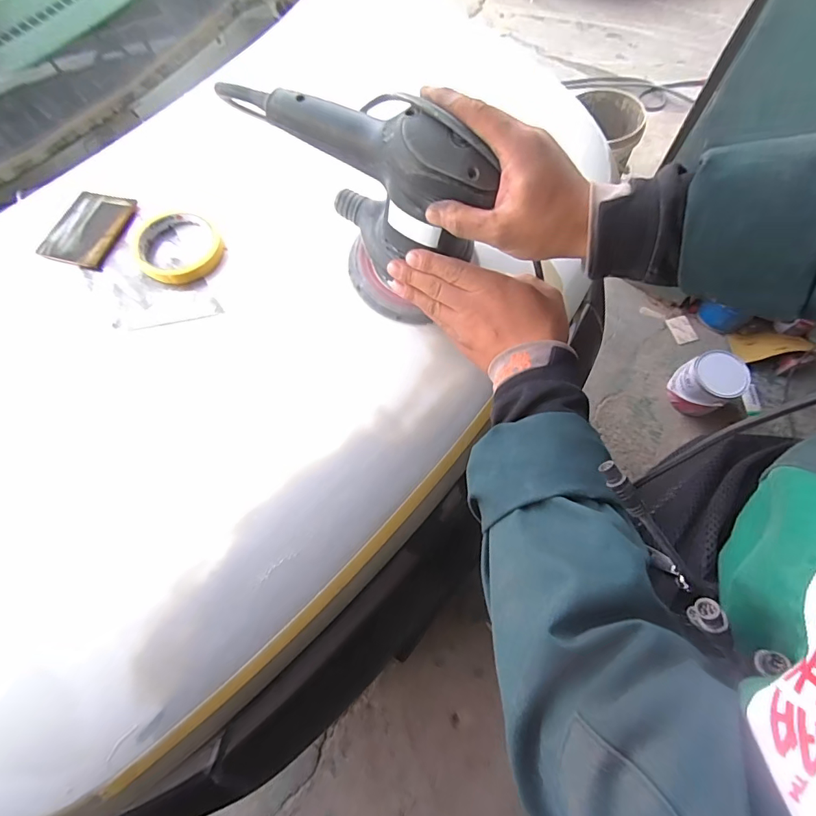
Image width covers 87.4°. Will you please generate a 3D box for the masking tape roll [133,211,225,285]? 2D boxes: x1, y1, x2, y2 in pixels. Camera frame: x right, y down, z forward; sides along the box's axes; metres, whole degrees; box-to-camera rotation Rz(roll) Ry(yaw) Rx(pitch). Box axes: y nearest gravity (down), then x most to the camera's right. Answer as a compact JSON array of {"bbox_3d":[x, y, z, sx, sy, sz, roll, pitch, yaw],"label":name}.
[{"bbox_3d":[-0.245,-0.176,0.452,0.083,0.016,0.096,-33,71,-11],"label":"masking tape roll"}]

